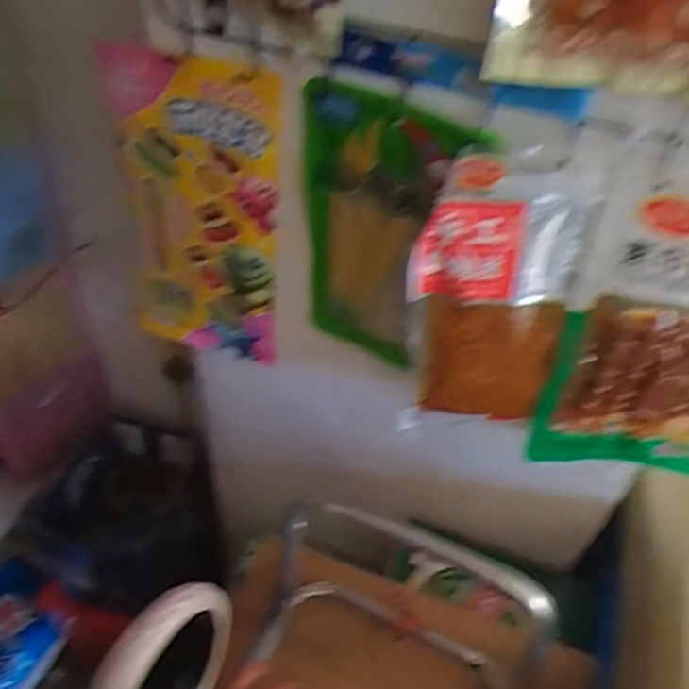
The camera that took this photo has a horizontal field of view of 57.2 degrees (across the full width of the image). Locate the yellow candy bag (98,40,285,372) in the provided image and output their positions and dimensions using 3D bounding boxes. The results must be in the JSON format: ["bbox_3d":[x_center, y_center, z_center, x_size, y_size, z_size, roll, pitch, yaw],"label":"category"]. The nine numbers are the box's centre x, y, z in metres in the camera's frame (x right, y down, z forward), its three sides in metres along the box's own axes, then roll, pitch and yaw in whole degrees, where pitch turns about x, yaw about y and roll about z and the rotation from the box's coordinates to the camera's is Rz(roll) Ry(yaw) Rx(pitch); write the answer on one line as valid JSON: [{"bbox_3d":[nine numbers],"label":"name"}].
[{"bbox_3d":[-0.132,-0.109,0.575,0.155,0.285,0.031,20,47,14],"label":"yellow candy bag"}]

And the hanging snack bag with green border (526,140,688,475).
[{"bbox_3d":[0.241,-0.002,0.459,0.158,0.256,0.038,10,45,4],"label":"hanging snack bag with green border"}]

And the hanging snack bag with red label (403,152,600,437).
[{"bbox_3d":[0.104,-0.027,0.462,0.112,0.216,0.029,6,45,1],"label":"hanging snack bag with red label"}]

